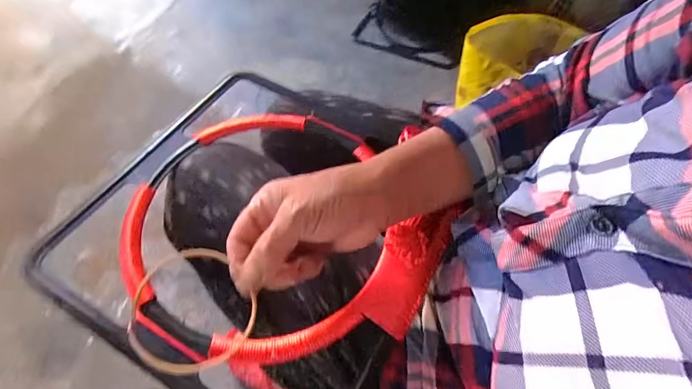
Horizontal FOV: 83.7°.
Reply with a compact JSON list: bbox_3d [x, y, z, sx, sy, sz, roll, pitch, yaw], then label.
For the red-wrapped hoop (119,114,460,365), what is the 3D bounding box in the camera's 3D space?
[{"bbox_3d":[-0.057,0.019,0.384,0.312,0.041,0.263,-10,59,-3],"label":"red-wrapped hoop"}]

